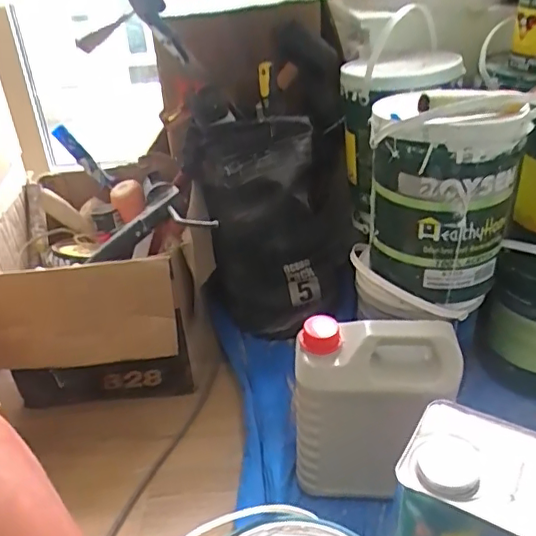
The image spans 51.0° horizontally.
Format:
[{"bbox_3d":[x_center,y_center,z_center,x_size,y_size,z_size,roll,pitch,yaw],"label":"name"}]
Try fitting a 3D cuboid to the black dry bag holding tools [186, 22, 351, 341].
[{"bbox_3d":[0.014,-0.102,0.945,0.236,0.340,0.248,14,36,27],"label":"black dry bag holding tools"}]

